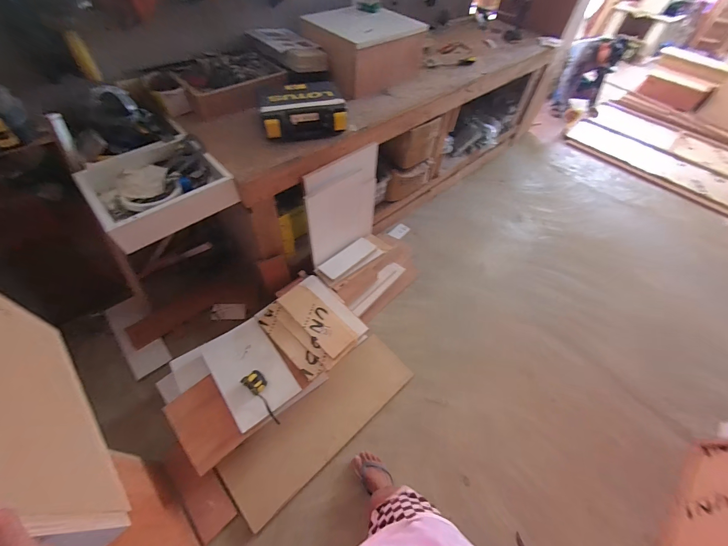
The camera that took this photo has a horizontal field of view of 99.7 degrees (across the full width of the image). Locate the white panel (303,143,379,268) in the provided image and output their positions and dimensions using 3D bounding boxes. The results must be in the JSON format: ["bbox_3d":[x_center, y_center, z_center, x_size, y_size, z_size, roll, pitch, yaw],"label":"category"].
[{"bbox_3d":[-0.093,-0.310,1.479,0.407,0.491,0.021,-33,53,-29],"label":"white panel"}]

